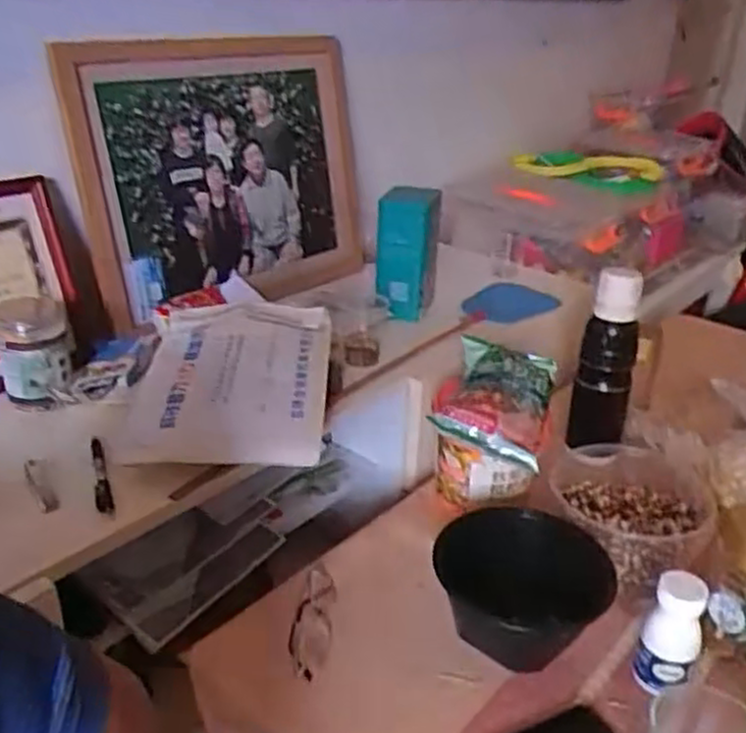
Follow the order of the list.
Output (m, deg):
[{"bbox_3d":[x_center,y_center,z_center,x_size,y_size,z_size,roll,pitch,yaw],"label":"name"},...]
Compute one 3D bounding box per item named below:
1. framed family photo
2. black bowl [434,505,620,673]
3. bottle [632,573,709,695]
[{"bbox_3d":[-0.189,-0.278,1.114,0.031,0.358,0.479,11,25,42],"label":"framed family photo"},{"bbox_3d":[0.141,0.207,0.725,0.159,0.087,0.154,13,29,21],"label":"black bowl"},{"bbox_3d":[0.259,0.231,0.662,0.047,0.103,0.040,16,30,25],"label":"bottle"}]

